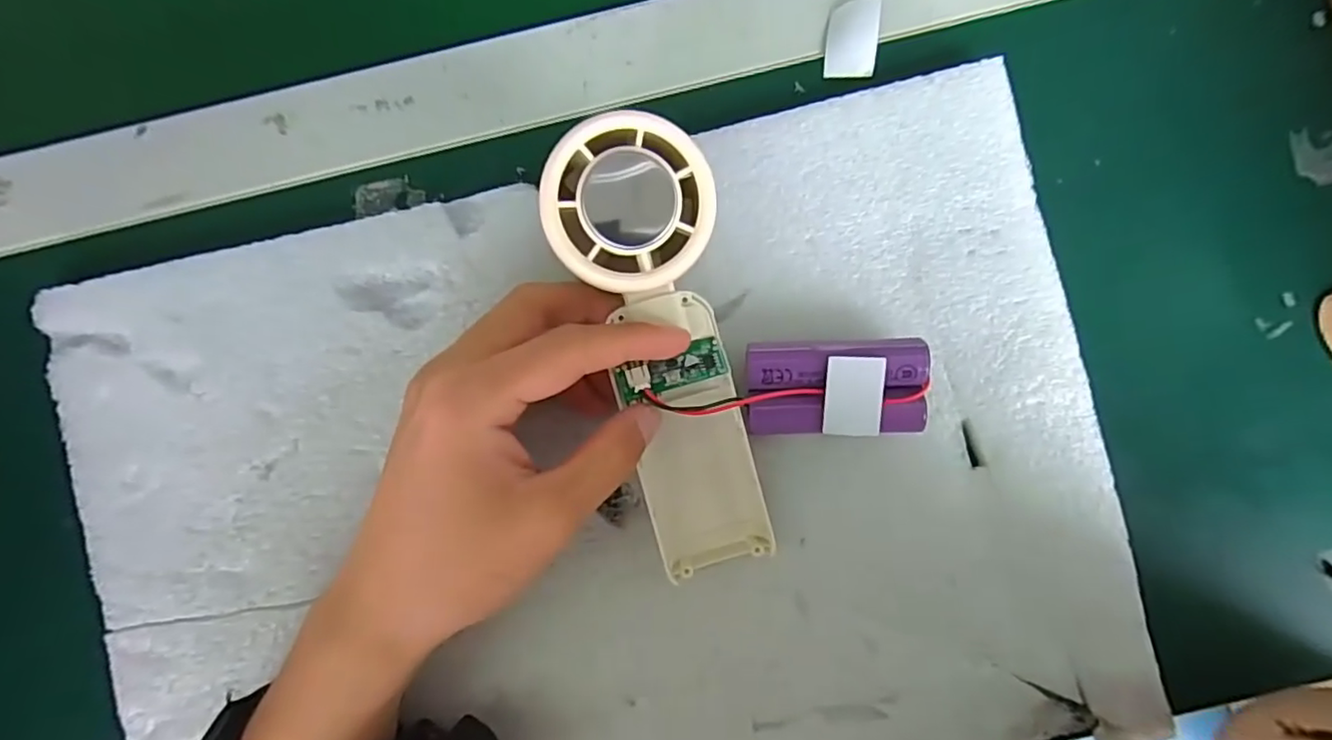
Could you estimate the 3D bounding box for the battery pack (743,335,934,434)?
[{"bbox_3d":[0.064,0.007,0.235,0.065,0.025,0.034,-1,88,0],"label":"battery pack"}]

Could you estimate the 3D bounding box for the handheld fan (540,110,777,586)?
[{"bbox_3d":[0.001,-0.003,0.222,0.050,0.026,0.163,-15,110,-1],"label":"handheld fan"}]

